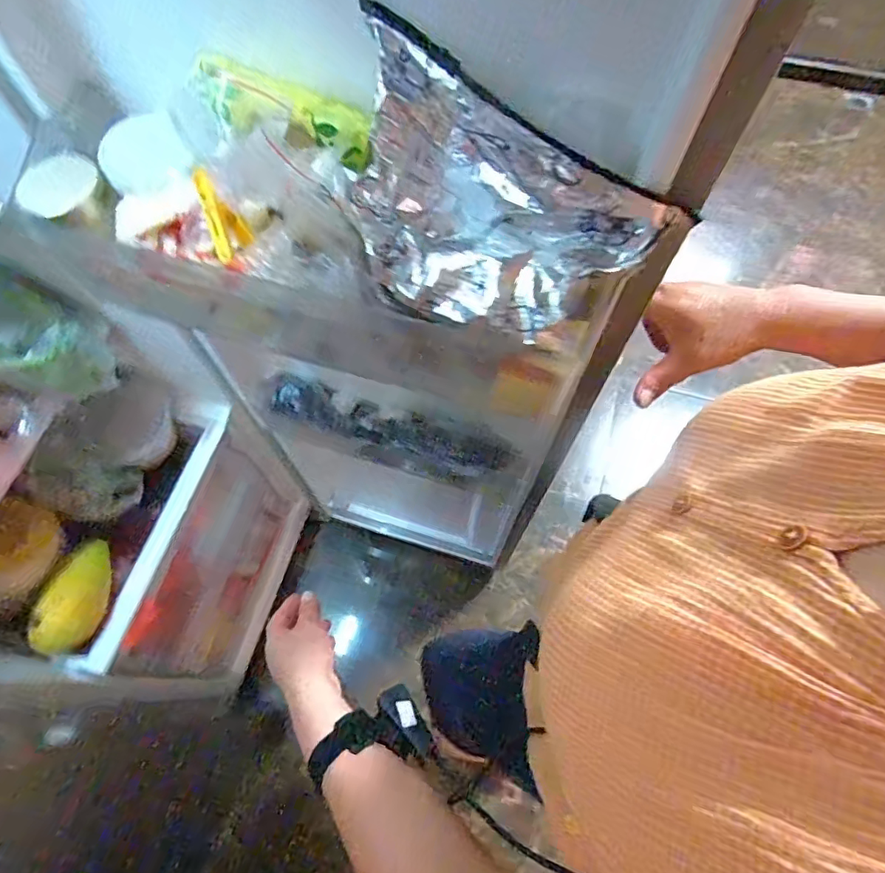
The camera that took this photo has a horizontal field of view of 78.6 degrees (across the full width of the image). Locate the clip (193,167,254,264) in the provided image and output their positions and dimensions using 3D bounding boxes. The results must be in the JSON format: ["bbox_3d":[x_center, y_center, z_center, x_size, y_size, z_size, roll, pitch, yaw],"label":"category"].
[{"bbox_3d":[-0.140,-0.140,0.341,0.024,0.013,0.055,-27,111,-13],"label":"clip"}]

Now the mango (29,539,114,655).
[{"bbox_3d":[-0.511,0.222,0.759,0.063,0.064,0.156,8,66,2],"label":"mango"}]

